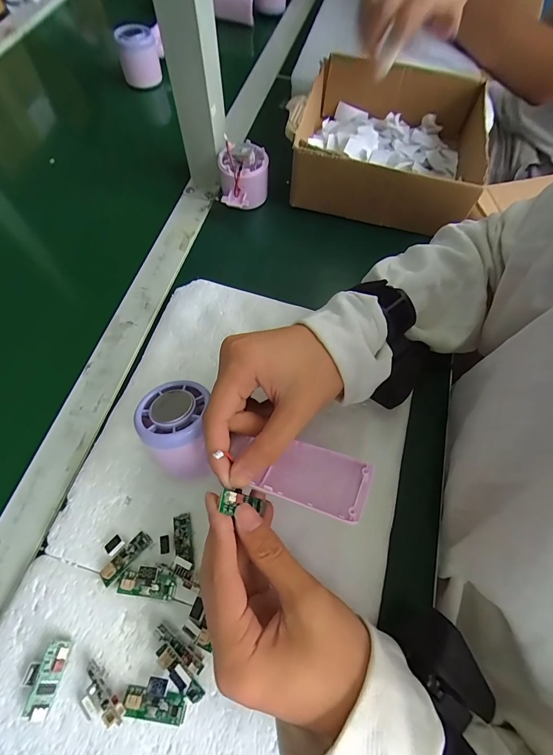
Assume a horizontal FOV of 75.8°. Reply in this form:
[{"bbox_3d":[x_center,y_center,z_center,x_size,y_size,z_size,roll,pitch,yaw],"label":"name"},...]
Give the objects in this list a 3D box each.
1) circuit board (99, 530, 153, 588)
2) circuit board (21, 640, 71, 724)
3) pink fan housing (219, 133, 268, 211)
[{"bbox_3d":[-0.110,0.131,0.258,0.012,0.006,0.039,38,70,14],"label":"circuit board"},{"bbox_3d":[-0.149,0.192,0.226,0.023,0.011,0.043,13,66,4],"label":"circuit board"},{"bbox_3d":[-0.037,-0.227,0.413,0.056,0.061,0.061,0,66,-2],"label":"pink fan housing"}]

